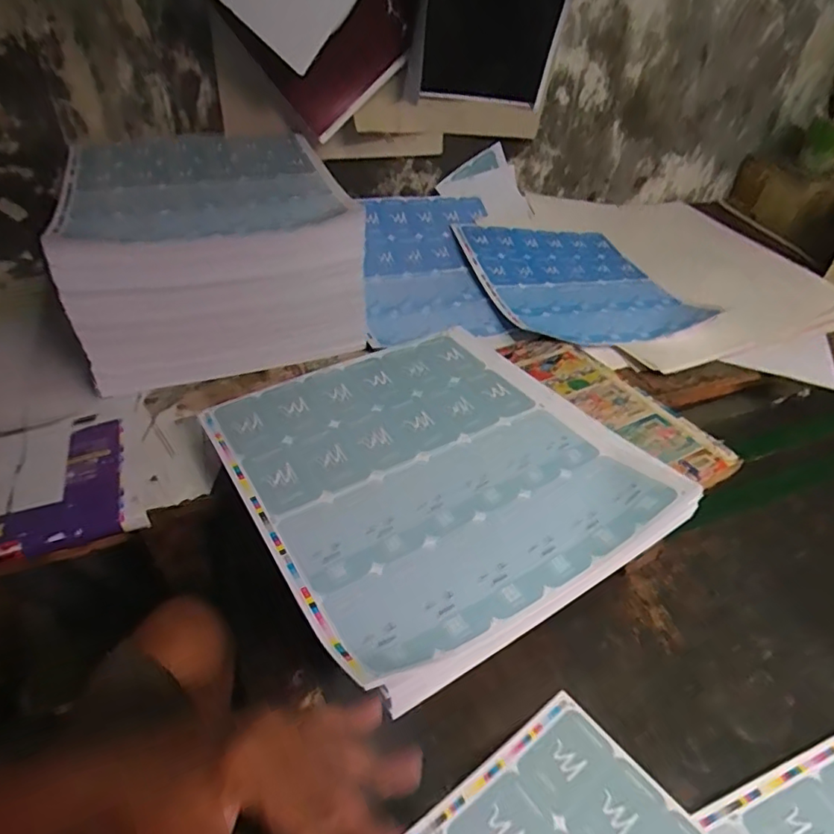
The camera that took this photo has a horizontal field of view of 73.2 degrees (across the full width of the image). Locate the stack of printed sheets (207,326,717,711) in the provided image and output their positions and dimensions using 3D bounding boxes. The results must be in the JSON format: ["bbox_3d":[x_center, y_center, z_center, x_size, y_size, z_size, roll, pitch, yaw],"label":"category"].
[{"bbox_3d":[0.011,0.040,0.588,0.370,0.038,0.402,-24,47,-26],"label":"stack of printed sheets"}]

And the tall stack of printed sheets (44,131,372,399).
[{"bbox_3d":[-0.307,-0.250,0.851,0.358,0.210,0.376,-14,43,-16],"label":"tall stack of printed sheets"}]

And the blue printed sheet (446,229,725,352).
[{"bbox_3d":[0.273,-0.246,0.984,0.324,0.041,0.381,-12,43,-15],"label":"blue printed sheet"}]

